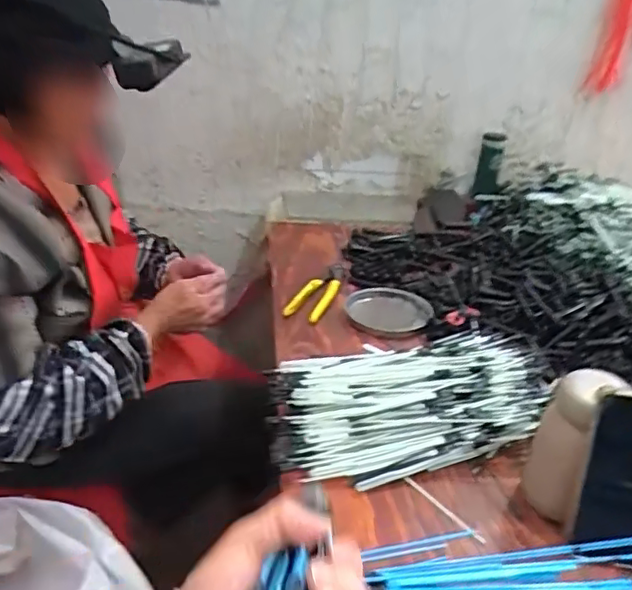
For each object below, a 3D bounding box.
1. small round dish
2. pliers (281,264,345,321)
[{"bbox_3d":[0.113,0.024,0.933,0.132,0.024,0.131,3,27,-2],"label":"small round dish"},{"bbox_3d":[0.006,-0.006,0.974,0.051,0.021,0.178,14,28,19],"label":"pliers"}]

